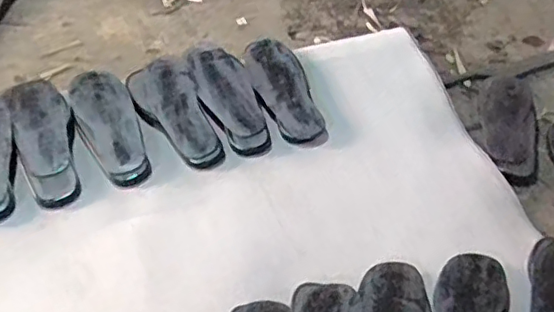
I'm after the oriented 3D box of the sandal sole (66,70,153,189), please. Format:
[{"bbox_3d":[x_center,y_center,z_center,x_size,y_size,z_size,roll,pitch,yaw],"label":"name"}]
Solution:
[{"bbox_3d":[-0.296,-0.054,1.001,0.102,0.042,0.273,-18,50,-18],"label":"sandal sole"}]

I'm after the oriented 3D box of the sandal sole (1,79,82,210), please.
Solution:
[{"bbox_3d":[-0.394,-0.033,0.972,0.099,0.046,0.279,-18,50,-19],"label":"sandal sole"}]

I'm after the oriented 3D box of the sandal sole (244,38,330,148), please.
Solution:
[{"bbox_3d":[0.013,-0.123,1.059,0.095,0.022,0.254,-19,59,-11],"label":"sandal sole"}]

